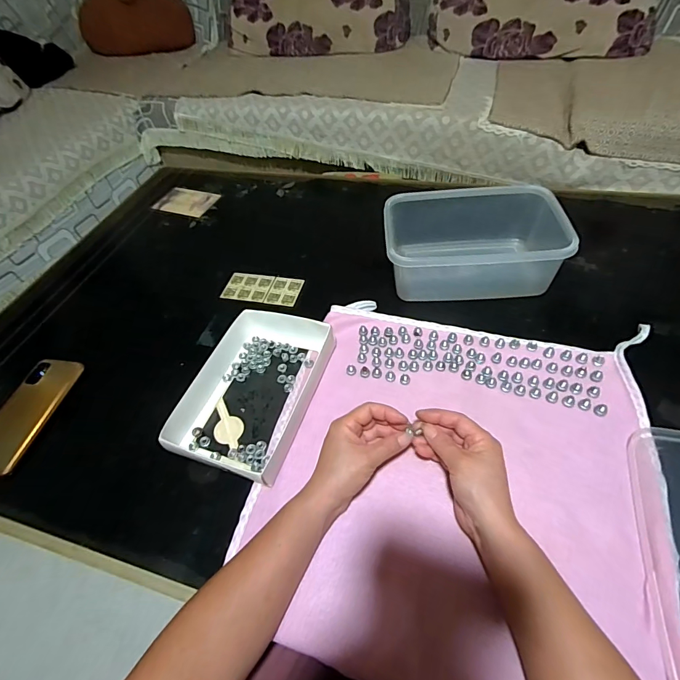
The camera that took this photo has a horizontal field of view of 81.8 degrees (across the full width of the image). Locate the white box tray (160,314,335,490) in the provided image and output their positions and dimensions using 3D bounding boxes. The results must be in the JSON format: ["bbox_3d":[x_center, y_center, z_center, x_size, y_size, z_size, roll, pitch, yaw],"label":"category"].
[{"bbox_3d":[-0.102,0.054,0.493,0.142,0.042,0.222,11,53,15],"label":"white box tray"}]

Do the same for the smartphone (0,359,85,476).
[{"bbox_3d":[-0.399,0.093,0.499,0.070,0.016,0.156,7,52,12],"label":"smartphone"}]

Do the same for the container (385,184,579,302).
[{"bbox_3d":[0.189,-0.147,0.586,0.231,0.090,0.157,1,51,7],"label":"container"}]

